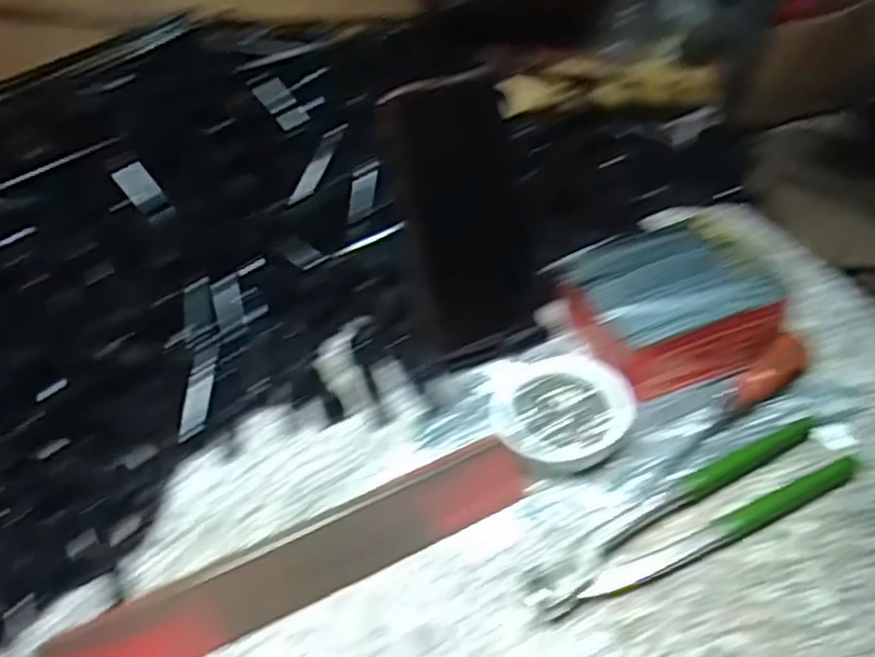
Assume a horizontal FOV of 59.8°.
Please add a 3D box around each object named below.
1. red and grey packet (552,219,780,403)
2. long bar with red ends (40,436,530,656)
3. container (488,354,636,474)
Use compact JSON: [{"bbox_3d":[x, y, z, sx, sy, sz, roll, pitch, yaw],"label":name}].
[{"bbox_3d":[0.151,-0.017,0.500,0.127,0.043,0.116,-20,44,-14],"label":"red and grey packet"},{"bbox_3d":[-0.072,0.122,0.400,0.254,0.020,0.037,-22,45,-16],"label":"long bar with red ends"},{"bbox_3d":[0.074,0.049,0.451,0.079,0.028,0.085,-4,42,3],"label":"container"}]

